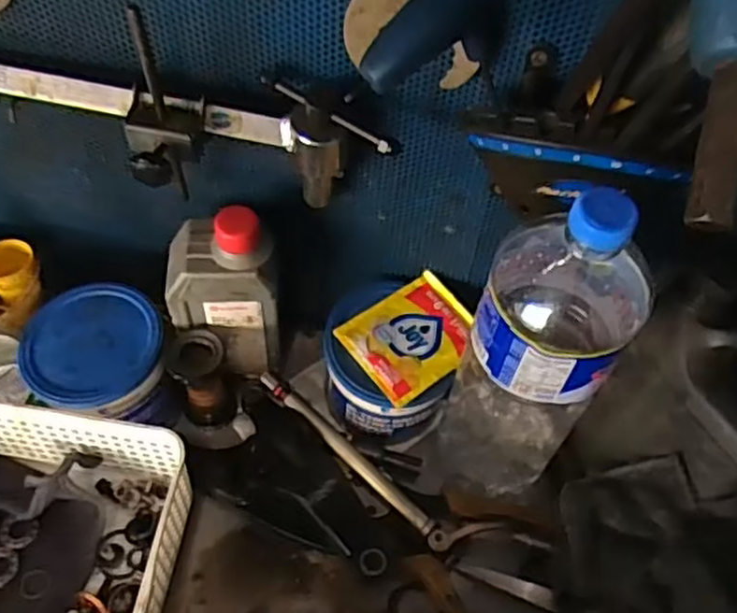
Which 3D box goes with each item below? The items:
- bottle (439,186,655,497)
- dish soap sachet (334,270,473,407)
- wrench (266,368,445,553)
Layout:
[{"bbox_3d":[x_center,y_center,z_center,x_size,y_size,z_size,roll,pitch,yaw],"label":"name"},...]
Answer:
[{"bbox_3d":[0.108,0.037,0.471,0.086,0.303,0.089,31,59,17],"label":"bottle"},{"bbox_3d":[0.034,0.022,0.549,0.095,0.011,0.078,-32,63,-23],"label":"dish soap sachet"},{"bbox_3d":[-0.012,0.116,0.559,0.191,0.016,0.016,38,62,21],"label":"wrench"}]

